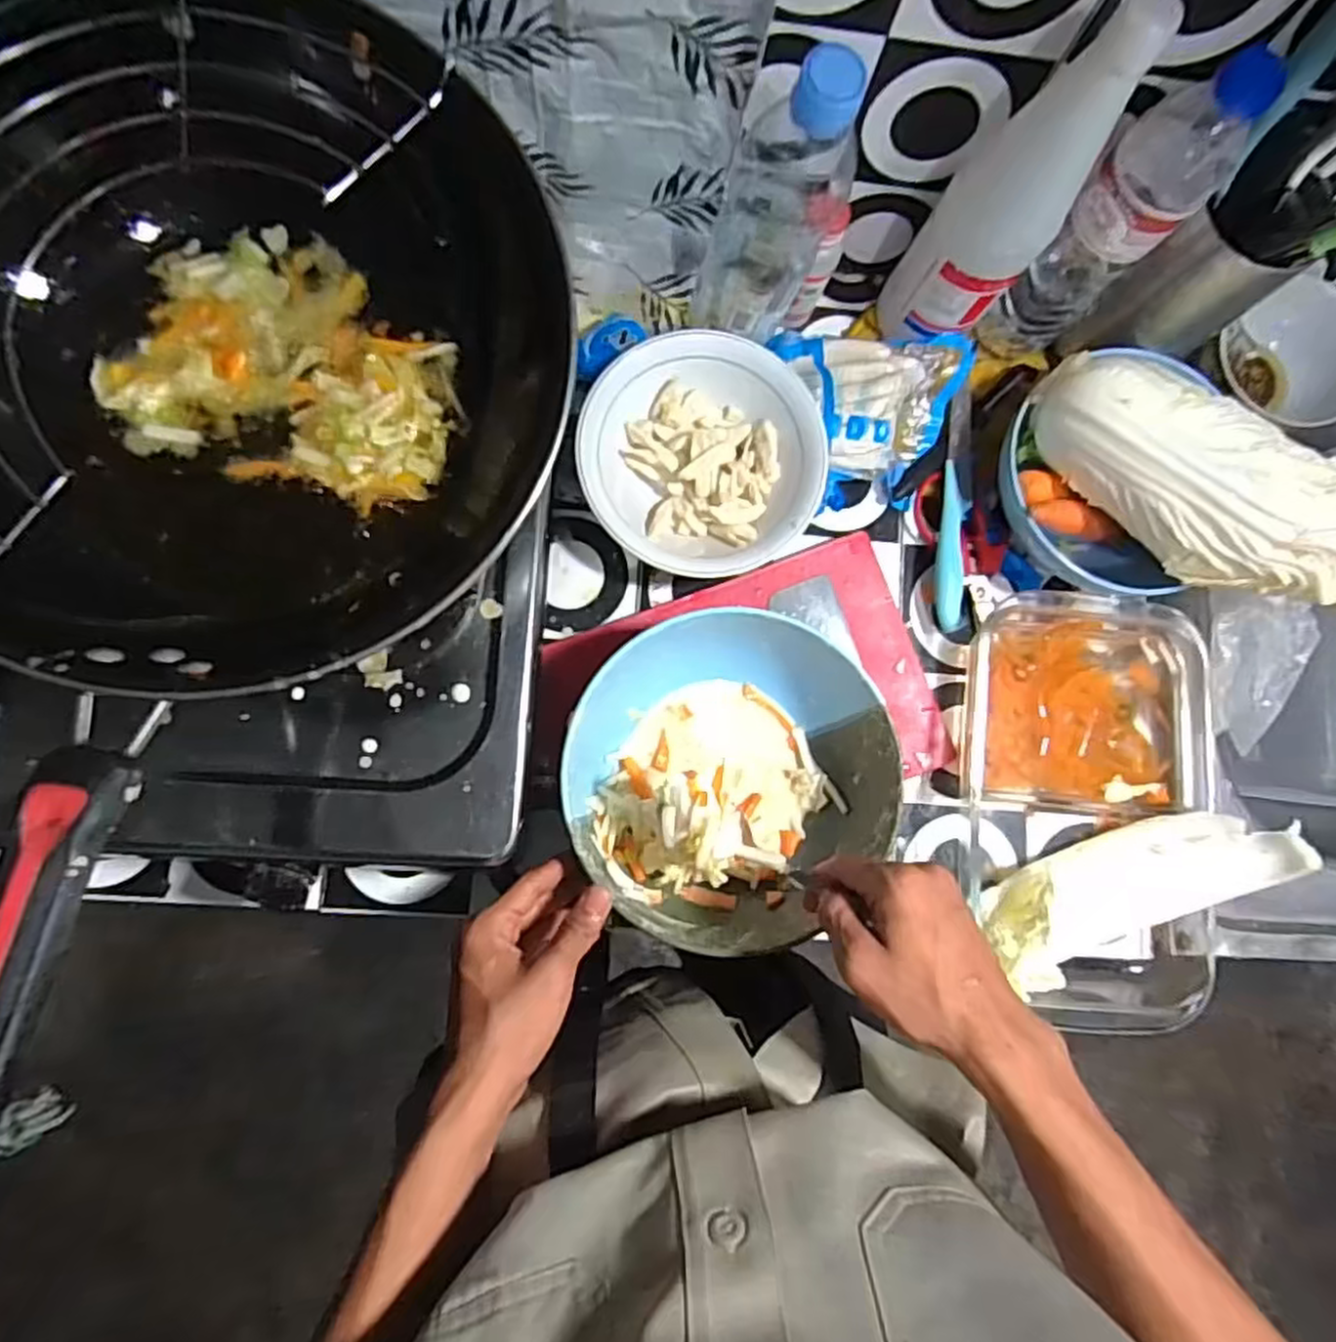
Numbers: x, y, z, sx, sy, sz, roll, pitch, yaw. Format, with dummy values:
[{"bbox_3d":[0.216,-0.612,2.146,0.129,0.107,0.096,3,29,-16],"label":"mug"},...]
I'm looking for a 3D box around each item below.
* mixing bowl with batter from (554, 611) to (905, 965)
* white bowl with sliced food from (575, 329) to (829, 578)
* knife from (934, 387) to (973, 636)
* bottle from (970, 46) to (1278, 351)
[{"bbox_3d":[0.035,0.063,0.472,0.192,0.089,0.185,1,83,-5],"label":"mixing bowl with batter"},{"bbox_3d":[0.022,-0.149,0.526,0.165,0.047,0.157,1,83,-5],"label":"white bowl with sliced food"},{"bbox_3d":[0.212,-0.121,0.552,0.019,0.012,0.179,5,82,-4],"label":"knife"},{"bbox_3d":[0.270,-0.274,0.476,0.068,0.217,0.053,13,82,-3],"label":"bottle"}]

